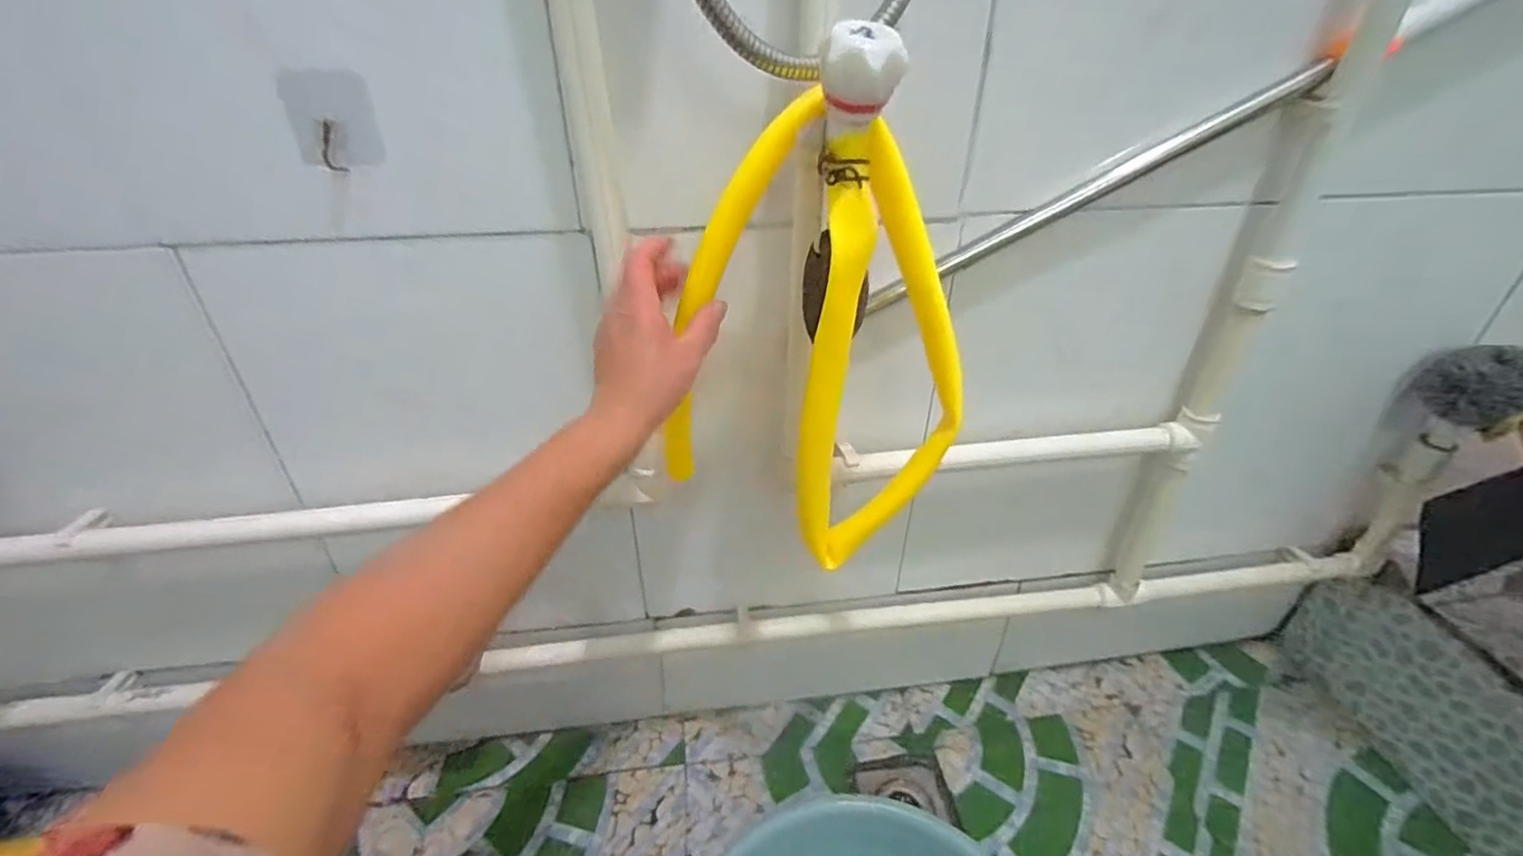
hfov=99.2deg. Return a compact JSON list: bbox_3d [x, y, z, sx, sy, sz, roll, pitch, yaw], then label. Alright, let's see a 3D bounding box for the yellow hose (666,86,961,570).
[{"bbox_3d":[0.037,-0.053,0.452,0.195,0.304,0.097,22,41,25],"label":"yellow hose"}]

